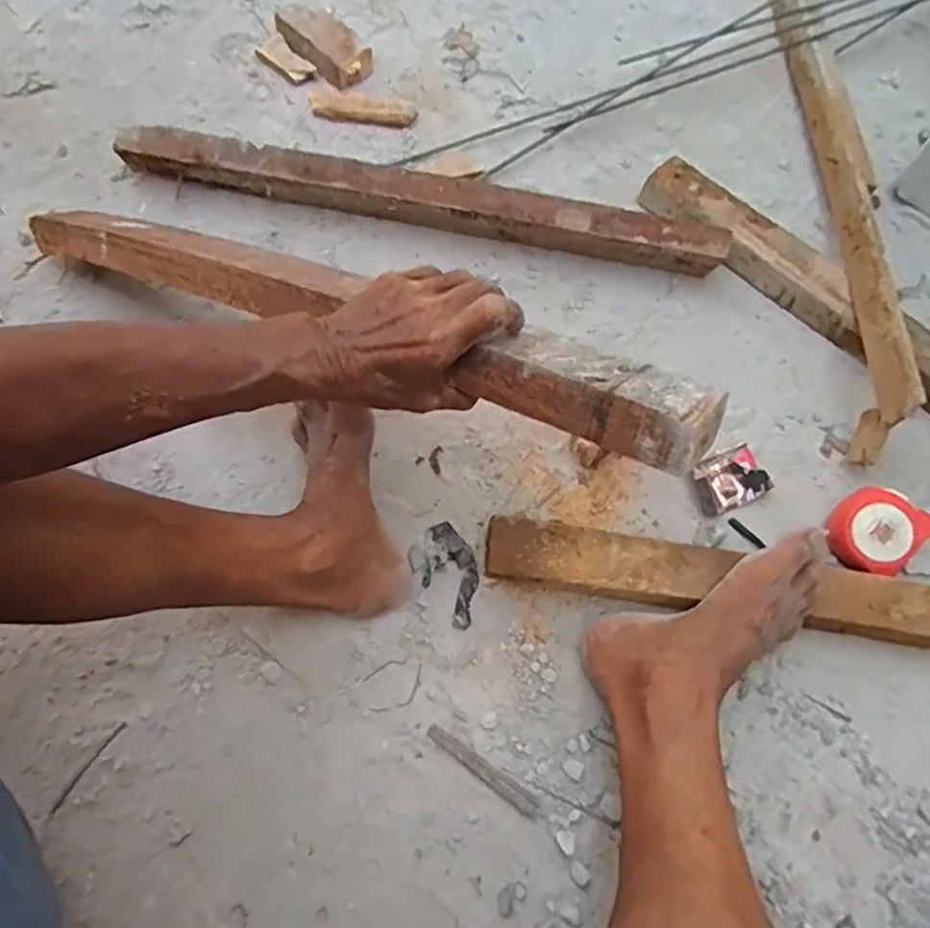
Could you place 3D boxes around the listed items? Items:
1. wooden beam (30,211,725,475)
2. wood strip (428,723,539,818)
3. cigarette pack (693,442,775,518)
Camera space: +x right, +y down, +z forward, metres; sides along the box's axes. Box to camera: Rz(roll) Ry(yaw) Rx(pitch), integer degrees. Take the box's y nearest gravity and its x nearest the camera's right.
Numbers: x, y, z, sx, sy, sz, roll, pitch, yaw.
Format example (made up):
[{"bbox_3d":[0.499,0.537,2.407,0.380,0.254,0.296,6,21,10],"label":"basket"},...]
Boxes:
[{"bbox_3d":[-0.172,-0.153,0.535,0.710,0.048,0.066,24,63,31],"label":"wooden beam"},{"bbox_3d":[0.014,0.245,0.521,0.103,0.006,0.014,32,66,17],"label":"wood strip"},{"bbox_3d":[0.261,0.015,0.644,0.075,0.023,0.053,-22,63,-11],"label":"cigarette pack"}]

